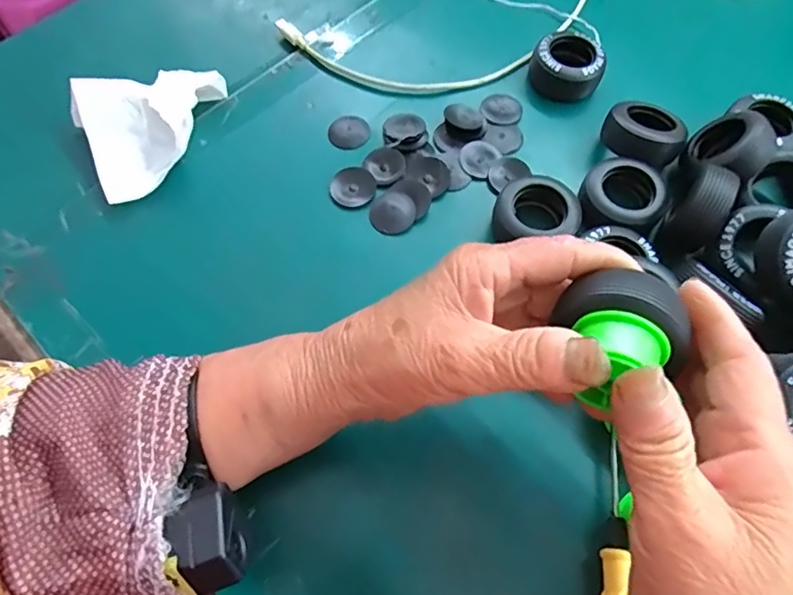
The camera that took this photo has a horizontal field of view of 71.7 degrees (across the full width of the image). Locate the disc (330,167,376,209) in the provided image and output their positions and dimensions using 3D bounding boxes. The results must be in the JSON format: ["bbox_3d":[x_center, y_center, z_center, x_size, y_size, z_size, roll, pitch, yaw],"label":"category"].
[{"bbox_3d":[-0.028,-0.070,0.349,0.027,0.004,0.029,0,65,0],"label":"disc"}]

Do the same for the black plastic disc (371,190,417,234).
[{"bbox_3d":[-0.002,-0.054,0.338,0.027,0.004,0.029,0,65,0],"label":"black plastic disc"}]

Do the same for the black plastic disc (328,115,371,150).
[{"bbox_3d":[-0.032,-0.112,0.367,0.027,0.004,0.026,0,65,0],"label":"black plastic disc"}]

